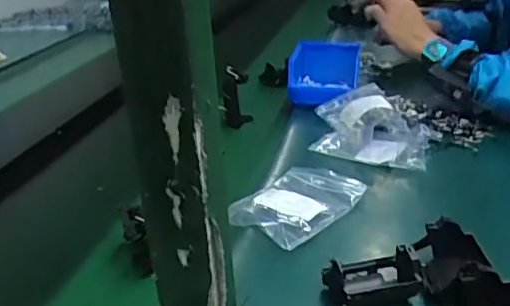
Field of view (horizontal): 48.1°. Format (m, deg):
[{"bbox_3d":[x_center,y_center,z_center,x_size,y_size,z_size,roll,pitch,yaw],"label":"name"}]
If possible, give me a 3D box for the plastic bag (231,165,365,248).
[{"bbox_3d":[0.041,0.049,0.600,0.103,0.020,0.153,16,31,33],"label":"plastic bag"}]

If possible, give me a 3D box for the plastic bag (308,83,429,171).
[{"bbox_3d":[0.156,-0.044,0.770,0.152,0.038,0.212,4,26,12],"label":"plastic bag"}]

